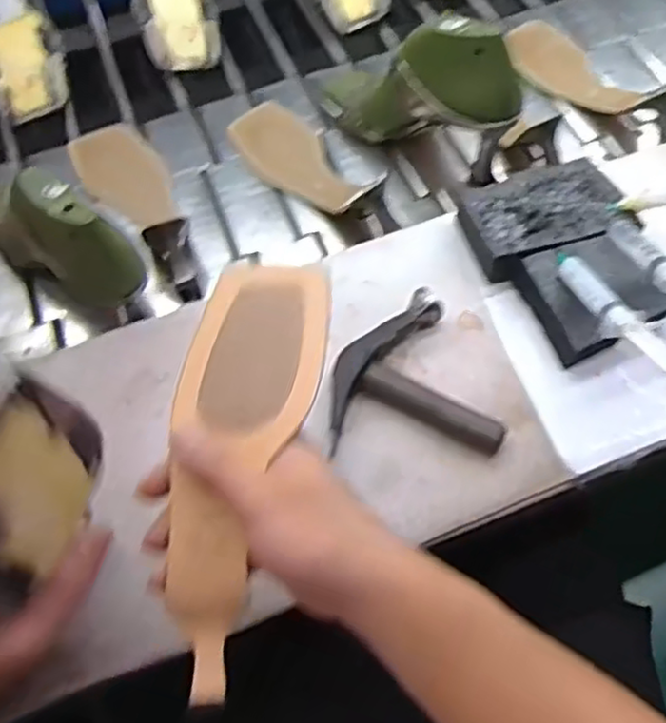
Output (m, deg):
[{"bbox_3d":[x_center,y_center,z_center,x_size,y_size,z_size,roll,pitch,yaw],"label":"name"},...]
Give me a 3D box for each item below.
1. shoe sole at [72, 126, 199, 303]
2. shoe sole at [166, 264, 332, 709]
[{"bbox_3d":[-0.192,-0.173,0.672,0.076,0.045,0.235,-34,64,-14],"label":"shoe sole"},{"bbox_3d":[-0.058,0.061,0.372,0.075,0.025,0.232,12,86,10],"label":"shoe sole"}]

